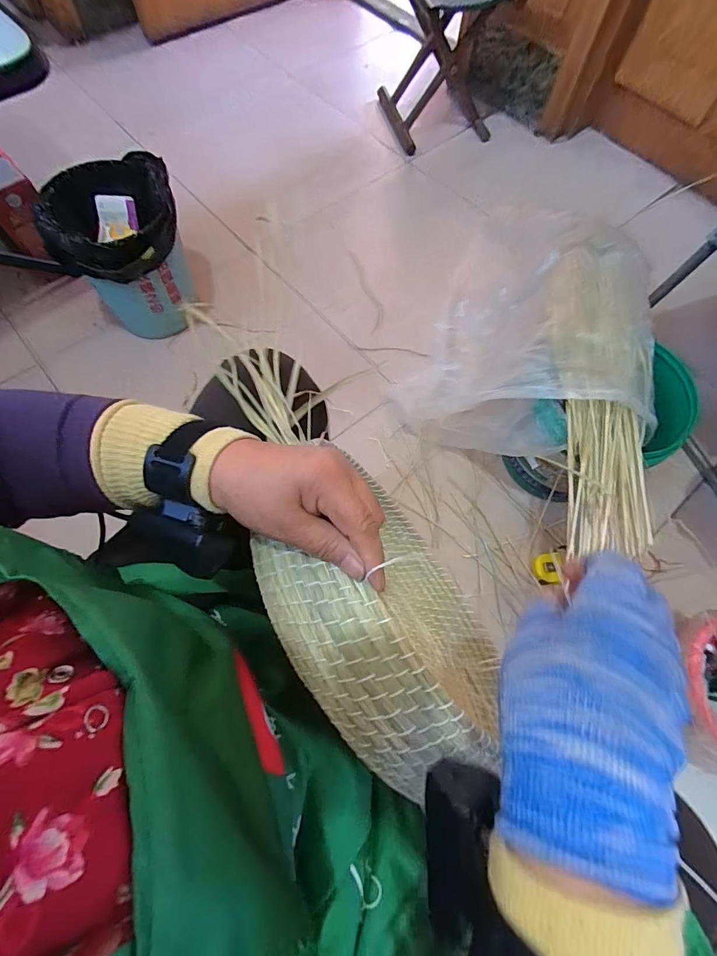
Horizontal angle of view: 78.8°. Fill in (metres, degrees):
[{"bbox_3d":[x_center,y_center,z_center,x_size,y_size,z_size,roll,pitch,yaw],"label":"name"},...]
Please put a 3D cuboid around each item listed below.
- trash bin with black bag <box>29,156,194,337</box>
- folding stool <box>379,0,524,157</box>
[{"bbox_3d":[-0.501,-0.486,0.966,0.265,0.278,0.280,-14,69,-7],"label":"trash bin with black bag"},{"bbox_3d":[0.250,-1.238,1.277,0.307,0.335,0.320,-12,69,-7],"label":"folding stool"}]

